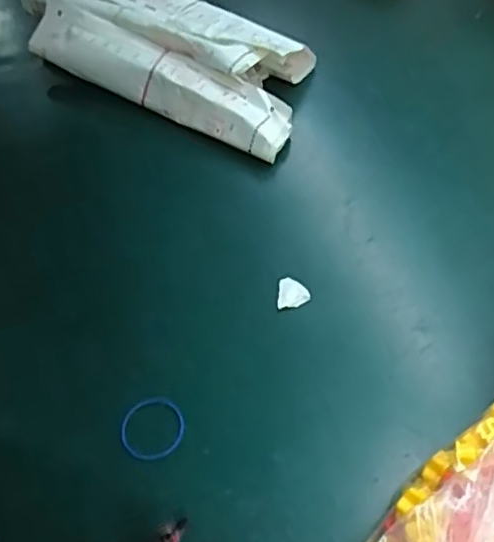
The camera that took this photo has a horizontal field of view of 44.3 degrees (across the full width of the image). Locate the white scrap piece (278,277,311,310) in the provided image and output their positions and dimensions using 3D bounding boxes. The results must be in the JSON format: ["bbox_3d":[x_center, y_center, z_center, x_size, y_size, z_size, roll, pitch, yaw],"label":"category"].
[{"bbox_3d":[0.038,0.017,0.502,0.026,0.004,0.027,-7,56,-6],"label":"white scrap piece"}]

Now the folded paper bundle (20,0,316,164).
[{"bbox_3d":[-0.082,-0.242,0.649,0.331,0.052,0.170,24,59,15],"label":"folded paper bundle"}]

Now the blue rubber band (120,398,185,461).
[{"bbox_3d":[-0.068,0.114,0.440,0.047,0.004,0.043,4,57,-7],"label":"blue rubber band"}]

